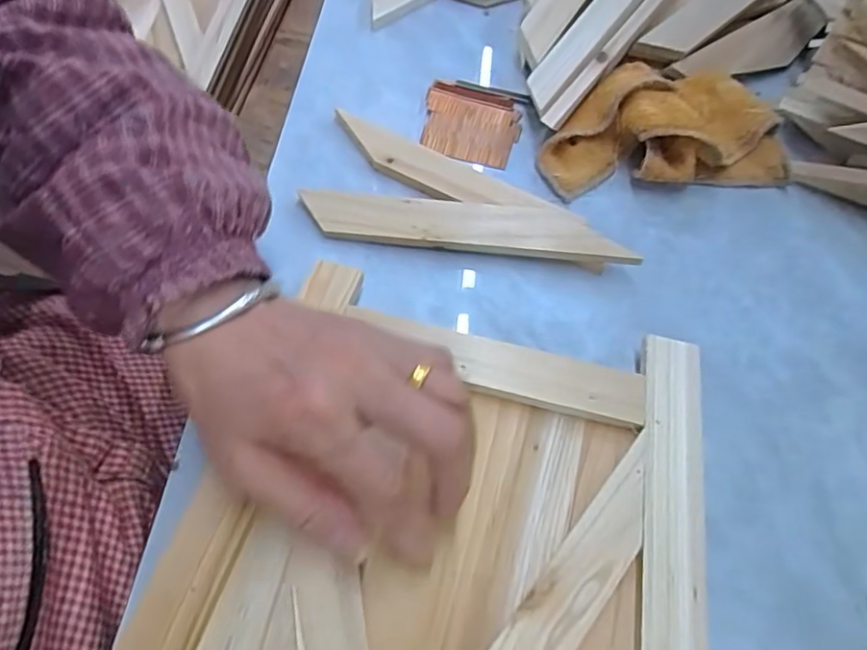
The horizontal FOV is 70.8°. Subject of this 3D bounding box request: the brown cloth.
[{"bbox_3d":[0.147,-0.131,0.395,0.157,0.043,0.085,-4,60,-7],"label":"brown cloth"}]

